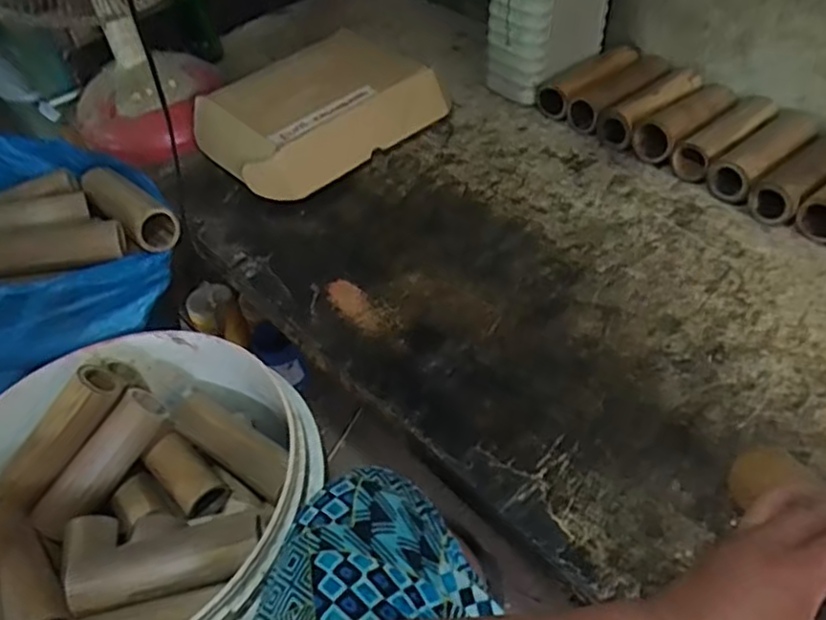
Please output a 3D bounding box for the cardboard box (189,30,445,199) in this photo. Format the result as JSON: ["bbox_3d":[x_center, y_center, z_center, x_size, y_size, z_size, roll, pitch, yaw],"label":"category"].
[{"bbox_3d":[-0.132,-0.273,0.942,0.287,0.113,0.199,-34,52,-26],"label":"cardboard box"}]

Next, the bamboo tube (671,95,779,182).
[{"bbox_3d":[0.417,-0.230,0.896,0.184,0.046,0.056,-36,53,-27],"label":"bamboo tube"}]

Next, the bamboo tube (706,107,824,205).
[{"bbox_3d":[0.447,-0.197,0.860,0.181,0.041,0.057,-35,52,-26],"label":"bamboo tube"}]

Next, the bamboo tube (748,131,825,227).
[{"bbox_3d":[0.483,-0.167,0.830,0.185,0.045,0.056,-35,52,-26],"label":"bamboo tube"}]

